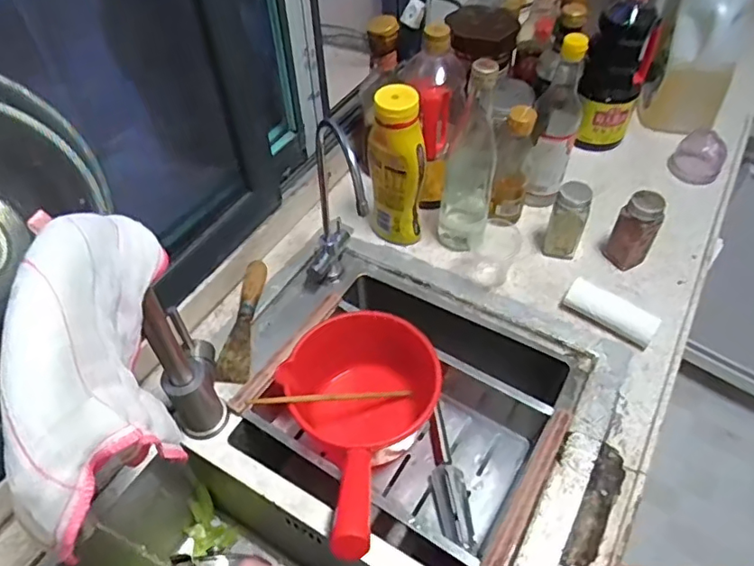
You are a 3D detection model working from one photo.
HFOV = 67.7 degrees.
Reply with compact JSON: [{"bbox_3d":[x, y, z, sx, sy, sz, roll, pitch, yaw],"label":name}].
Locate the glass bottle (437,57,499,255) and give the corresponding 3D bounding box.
[{"bbox_3d":[0.124,-0.167,0.748,0.068,0.274,0.081,9,51,9],"label":"glass bottle"}]

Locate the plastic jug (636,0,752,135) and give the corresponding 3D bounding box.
[{"bbox_3d":[0.575,-0.409,0.998,0.128,0.265,0.130,26,56,21],"label":"plastic jug"}]

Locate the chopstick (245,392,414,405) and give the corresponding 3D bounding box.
[{"bbox_3d":[-0.049,0.134,0.656,0.213,0.013,0.008,5,43,-34],"label":"chopstick"}]

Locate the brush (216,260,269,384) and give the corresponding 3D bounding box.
[{"bbox_3d":[-0.173,0.046,0.728,0.039,0.026,0.168,1,50,3],"label":"brush"}]

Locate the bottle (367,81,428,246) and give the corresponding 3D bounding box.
[{"bbox_3d":[0.026,-0.156,0.767,0.075,0.233,0.070,1,50,3],"label":"bottle"}]

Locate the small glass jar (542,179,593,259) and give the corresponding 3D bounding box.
[{"bbox_3d":[0.267,-0.086,0.790,0.048,0.110,0.045,-1,50,1],"label":"small glass jar"}]

